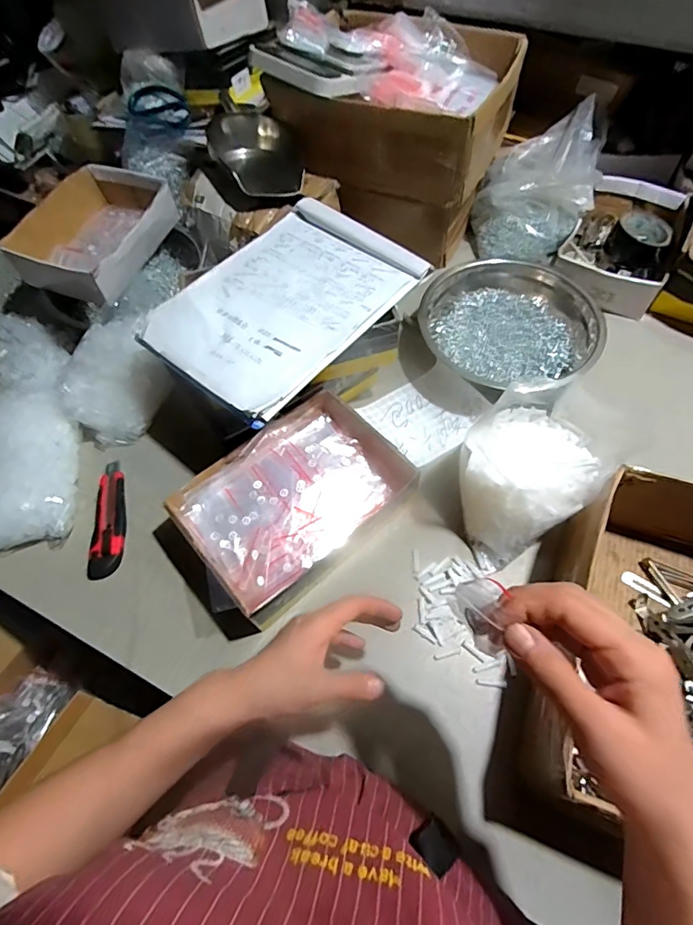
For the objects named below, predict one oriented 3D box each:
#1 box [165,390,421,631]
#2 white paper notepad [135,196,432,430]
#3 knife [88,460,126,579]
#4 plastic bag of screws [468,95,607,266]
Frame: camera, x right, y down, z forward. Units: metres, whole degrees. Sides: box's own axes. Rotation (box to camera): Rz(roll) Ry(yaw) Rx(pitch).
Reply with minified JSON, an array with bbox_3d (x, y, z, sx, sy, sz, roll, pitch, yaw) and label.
[{"bbox_3d":[-0.059,0.047,0.581,0.255,0.072,0.182,-41,67,-18],"label":"box"},{"bbox_3d":[-0.075,-0.200,0.577,0.217,0.013,0.302,37,68,20],"label":"white paper notepad"},{"bbox_3d":[-0.302,0.067,0.612,0.041,0.027,0.155,-6,61,-1],"label":"knife"},{"bbox_3d":[0.315,-0.458,0.788,0.180,0.146,0.216,20,64,13],"label":"plastic bag of screws"}]

